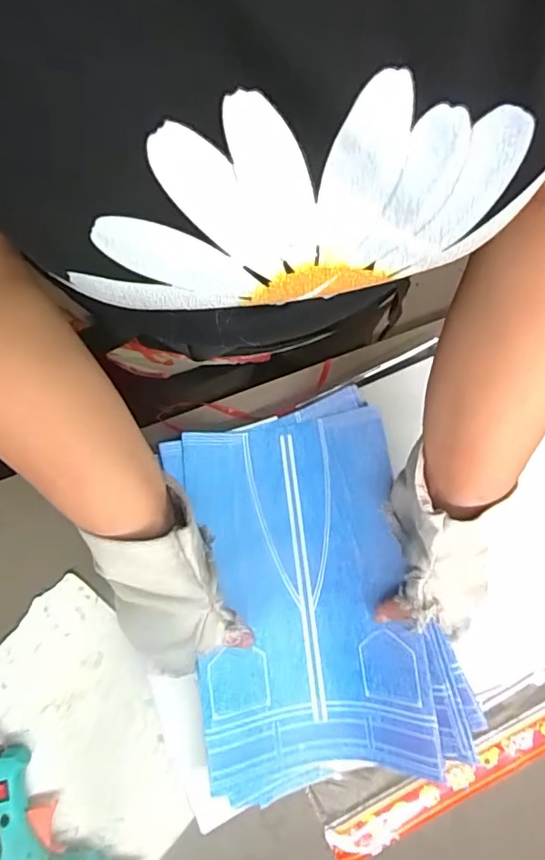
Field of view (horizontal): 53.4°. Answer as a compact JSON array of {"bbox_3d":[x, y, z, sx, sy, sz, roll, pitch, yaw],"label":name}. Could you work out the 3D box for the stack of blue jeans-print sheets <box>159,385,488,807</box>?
[{"bbox_3d":[0.019,0.132,0.440,0.208,0.071,0.295,-13,79,-3],"label":"stack of blue jeans-print sheets"}]

